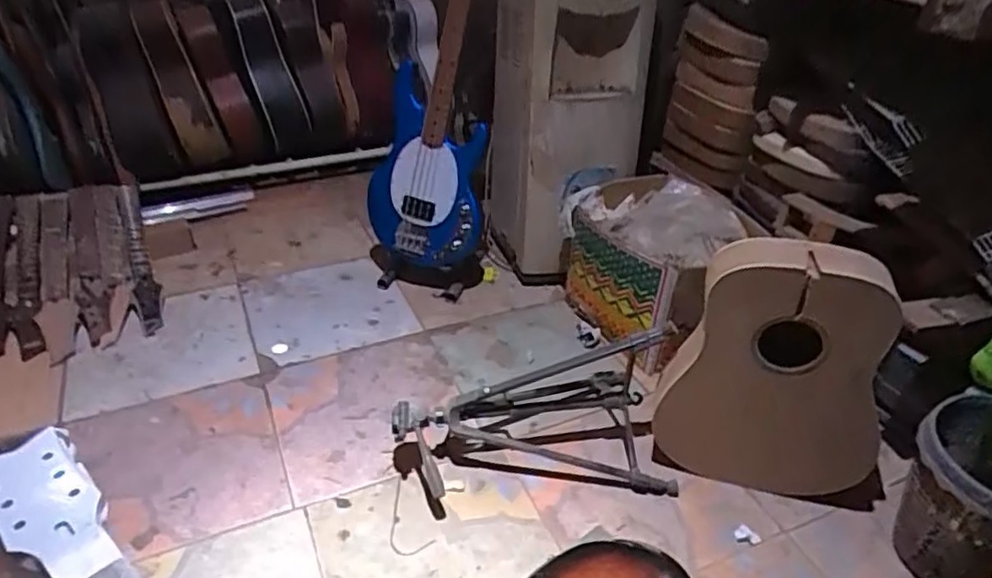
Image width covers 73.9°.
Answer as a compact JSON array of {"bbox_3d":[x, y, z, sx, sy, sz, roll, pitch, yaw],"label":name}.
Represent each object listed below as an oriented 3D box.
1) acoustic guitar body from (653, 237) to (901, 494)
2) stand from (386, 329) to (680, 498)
[{"bbox_3d":[0.506,0.161,1.173,0.387,0.511,0.103,8,35,7],"label":"acoustic guitar body"},{"bbox_3d":[0.073,0.230,1.327,0.534,0.241,0.295,-1,35,-4],"label":"stand"}]

